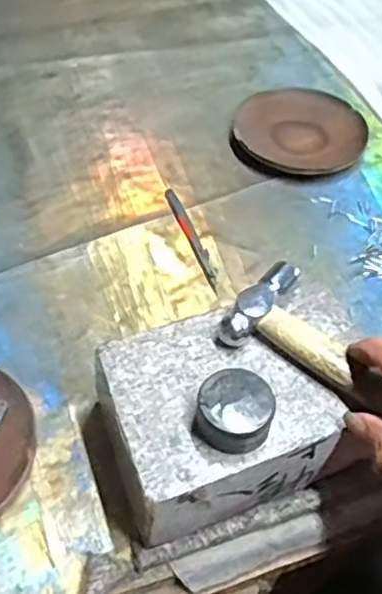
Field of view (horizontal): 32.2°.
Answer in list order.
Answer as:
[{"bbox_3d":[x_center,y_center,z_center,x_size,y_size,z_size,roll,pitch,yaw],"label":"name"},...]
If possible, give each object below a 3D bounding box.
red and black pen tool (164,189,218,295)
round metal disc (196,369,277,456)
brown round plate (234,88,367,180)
[{"bbox_3d":[0.001,-0.046,0.500,0.010,0.004,0.106,-16,54,-17],"label":"red and black pen tool"},{"bbox_3d":[0.022,0.056,0.330,0.036,0.020,0.038,3,51,-4],"label":"round metal disc"},{"bbox_3d":[0.095,-0.147,0.582,0.112,0.020,0.095,-3,52,-8],"label":"brown round plate"}]

